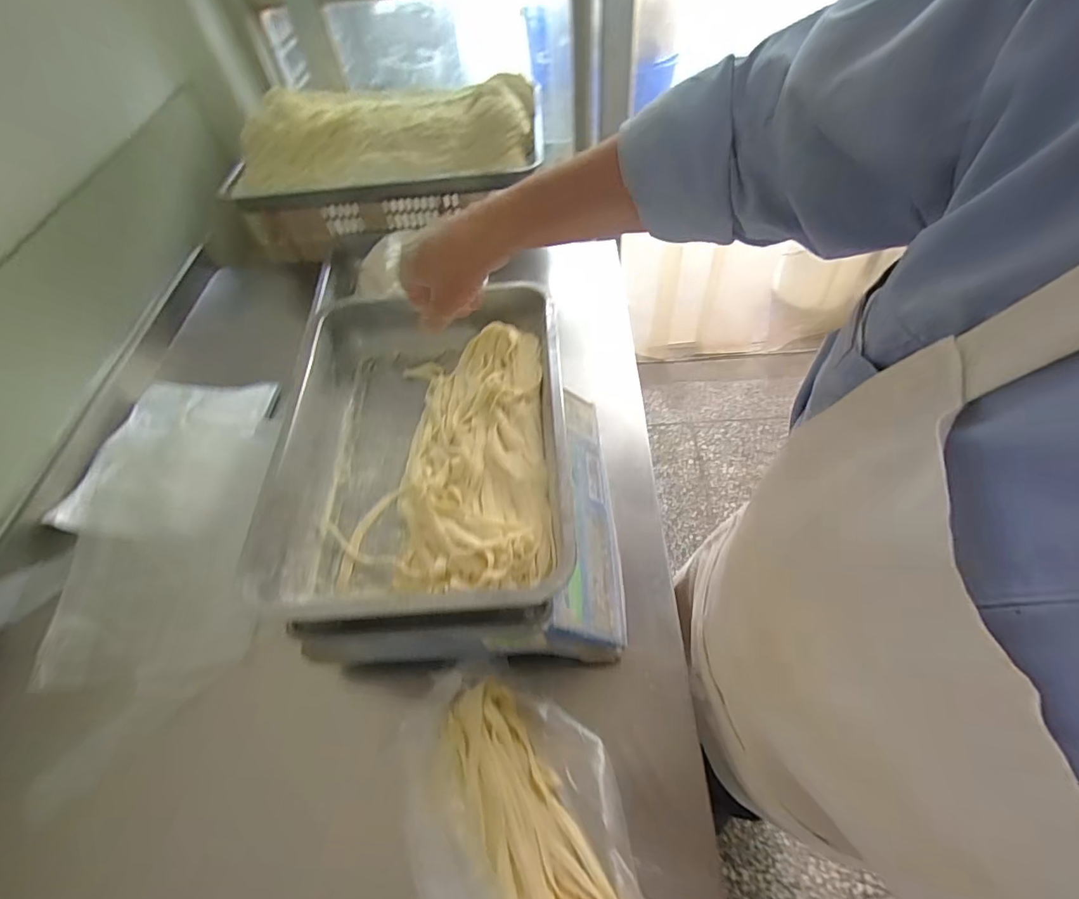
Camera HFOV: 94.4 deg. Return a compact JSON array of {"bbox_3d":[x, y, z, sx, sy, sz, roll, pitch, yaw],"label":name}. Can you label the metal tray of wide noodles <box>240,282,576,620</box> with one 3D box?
[{"bbox_3d":[-0.116,-0.010,0.528,0.285,0.076,0.377,-3,54,3],"label":"metal tray of wide noodles"}]

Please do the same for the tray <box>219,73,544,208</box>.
[{"bbox_3d":[-0.277,-0.568,0.913,0.548,0.104,0.286,-5,54,1],"label":"tray"}]

